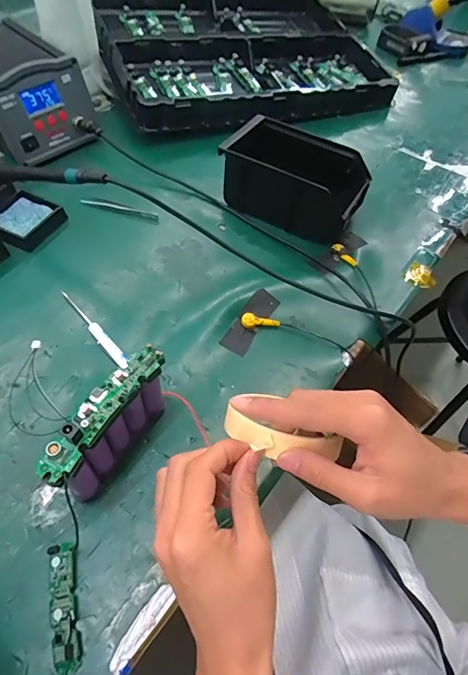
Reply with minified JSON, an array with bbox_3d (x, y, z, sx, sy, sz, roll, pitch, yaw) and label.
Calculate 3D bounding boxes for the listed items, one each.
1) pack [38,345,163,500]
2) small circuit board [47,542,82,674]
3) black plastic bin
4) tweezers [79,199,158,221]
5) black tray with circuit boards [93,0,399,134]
[{"bbox_3d":[-0.096,0.069,0.334,0.024,0.095,0.115,28,58,15],"label":"pack"},{"bbox_3d":[-0.121,0.190,0.302,0.019,0.009,0.079,-10,57,-11],"label":"small circuit board"},{"bbox_3d":[0.078,-0.201,0.538,0.170,0.082,0.109,27,58,14],"label":"black plastic bin"},{"bbox_3d":[-0.146,-0.166,0.546,0.104,0.004,0.011,16,56,7],"label":"tweezers"},{"bbox_3d":[0.011,-0.523,0.765,0.484,0.072,0.389,-16,58,-15],"label":"black tray with circuit boards"}]

